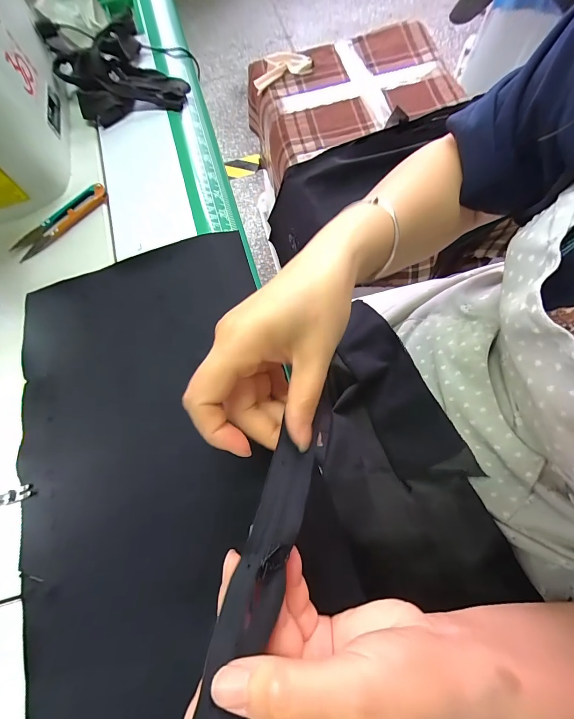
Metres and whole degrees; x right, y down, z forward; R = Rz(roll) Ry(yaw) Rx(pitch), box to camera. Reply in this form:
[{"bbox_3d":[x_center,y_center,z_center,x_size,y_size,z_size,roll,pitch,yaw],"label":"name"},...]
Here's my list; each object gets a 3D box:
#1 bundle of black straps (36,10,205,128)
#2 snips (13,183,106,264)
[{"bbox_3d":[-0.177,-0.324,0.355,0.144,0.047,0.125,-17,71,-5],"label":"bundle of black straps"},{"bbox_3d":[-0.213,-0.131,0.305,0.099,0.012,0.021,-41,74,-10],"label":"snips"}]

